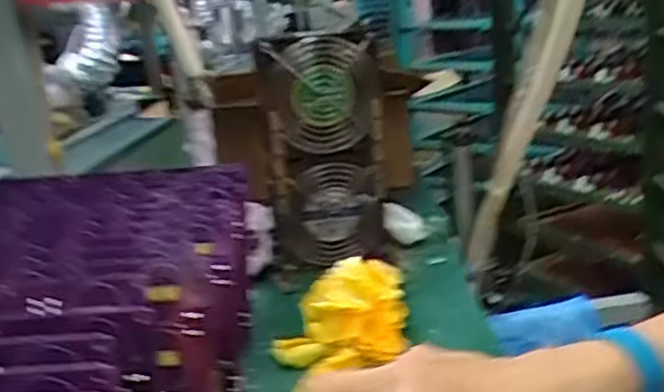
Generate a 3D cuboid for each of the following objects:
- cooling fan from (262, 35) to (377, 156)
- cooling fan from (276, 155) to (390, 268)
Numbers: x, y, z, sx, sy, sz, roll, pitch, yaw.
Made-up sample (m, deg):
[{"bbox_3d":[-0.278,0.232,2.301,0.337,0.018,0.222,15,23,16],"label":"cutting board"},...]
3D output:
[{"bbox_3d":[-0.009,-0.100,0.674,0.113,0.112,0.038,-14,24,-29],"label":"cooling fan"},{"bbox_3d":[0.001,0.018,0.721,0.112,0.119,0.029,-10,16,-15],"label":"cooling fan"}]

